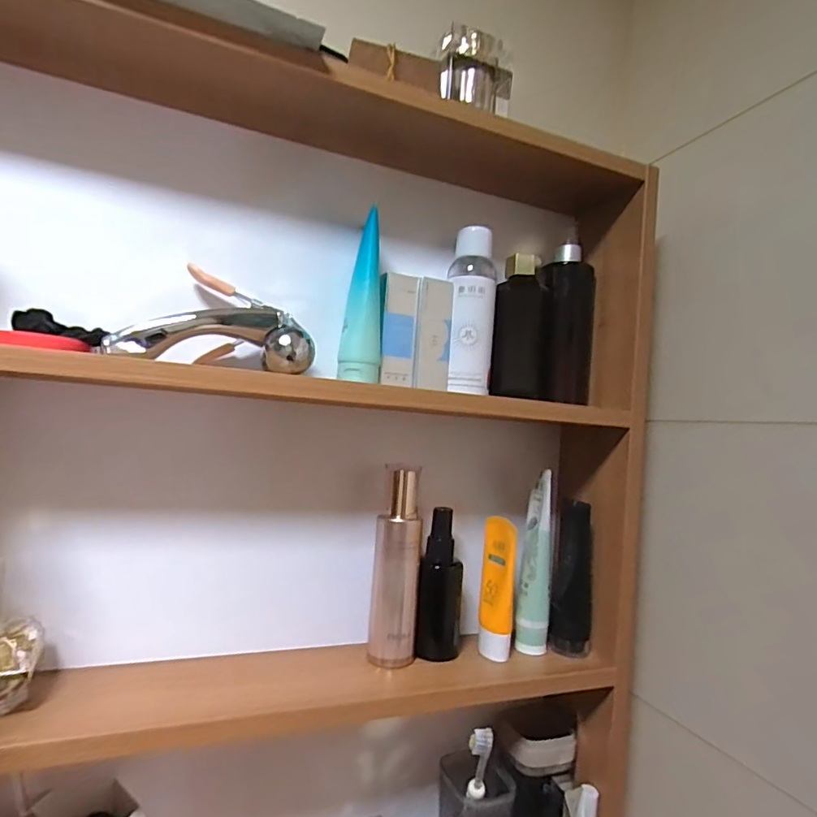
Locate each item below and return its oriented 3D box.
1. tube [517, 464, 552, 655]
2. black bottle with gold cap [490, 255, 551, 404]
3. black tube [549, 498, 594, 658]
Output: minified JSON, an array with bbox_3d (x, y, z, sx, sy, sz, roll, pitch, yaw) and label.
[{"bbox_3d":[0.125,0.150,0.516,0.031,0.169,0.039,3,-2,17],"label":"tube"},{"bbox_3d":[0.114,-0.080,0.526,0.042,0.138,0.062,3,-2,29],"label":"black bottle with gold cap"},{"bbox_3d":[0.163,0.167,0.523,0.037,0.145,0.029,3,-2,17],"label":"black tube"}]

